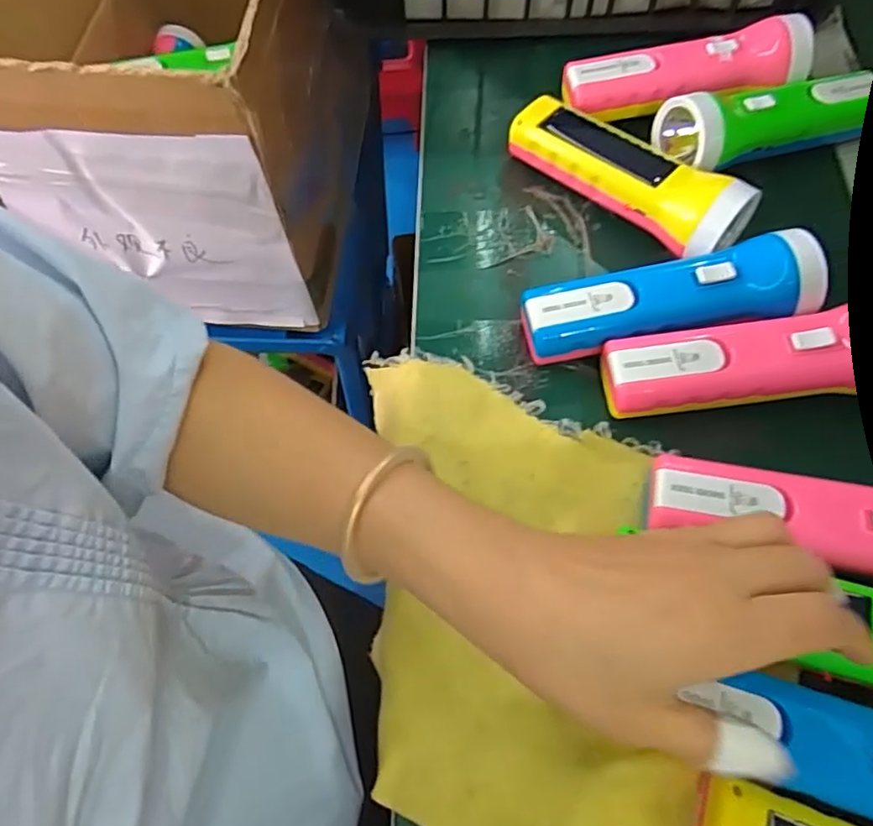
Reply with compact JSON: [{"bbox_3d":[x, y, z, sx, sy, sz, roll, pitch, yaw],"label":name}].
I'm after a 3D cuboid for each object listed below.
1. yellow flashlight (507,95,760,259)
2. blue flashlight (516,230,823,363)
[{"bbox_3d":[0.120,-0.153,0.400,0.047,0.055,0.162,-40,71,-17],"label":"yellow flashlight"},{"bbox_3d":[0.132,-0.063,0.359,0.163,0.050,0.046,-7,66,-3],"label":"blue flashlight"}]

